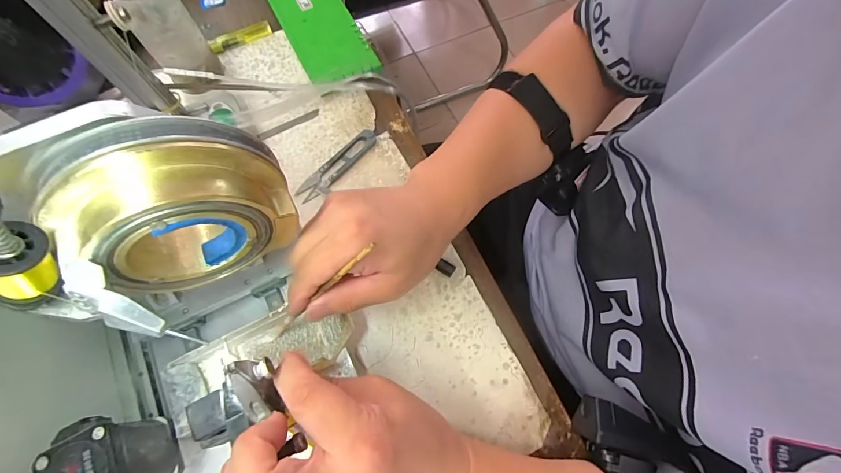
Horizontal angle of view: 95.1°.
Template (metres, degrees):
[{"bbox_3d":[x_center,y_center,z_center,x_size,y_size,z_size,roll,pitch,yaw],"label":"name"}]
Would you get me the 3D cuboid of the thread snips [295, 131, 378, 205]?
[{"bbox_3d":[-0.087,-0.075,0.399,0.028,0.011,0.100,37,73,14],"label":"thread snips"}]

